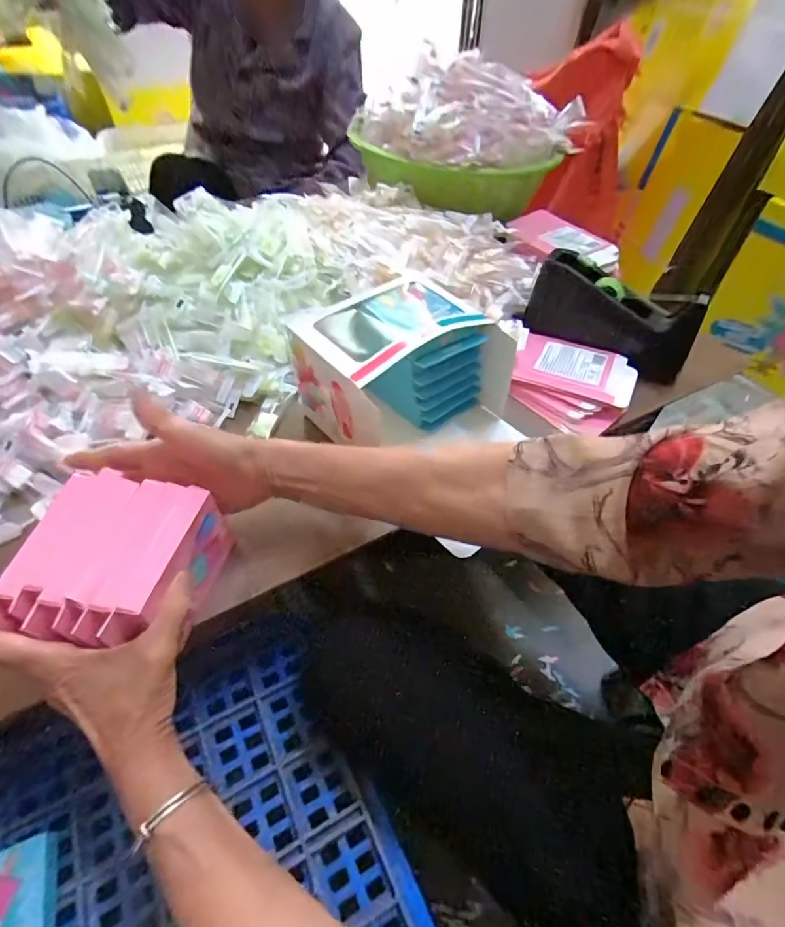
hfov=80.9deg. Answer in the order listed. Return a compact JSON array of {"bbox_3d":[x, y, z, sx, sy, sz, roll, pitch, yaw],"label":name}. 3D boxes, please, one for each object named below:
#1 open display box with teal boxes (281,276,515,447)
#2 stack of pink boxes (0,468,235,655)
[{"bbox_3d":[0.005,-0.100,0.483,0.173,0.120,0.129,-32,58,-24],"label":"open display box with teal boxes"},{"bbox_3d":[-0.206,0.079,0.351,0.122,0.062,0.117,10,51,7],"label":"stack of pink boxes"}]

